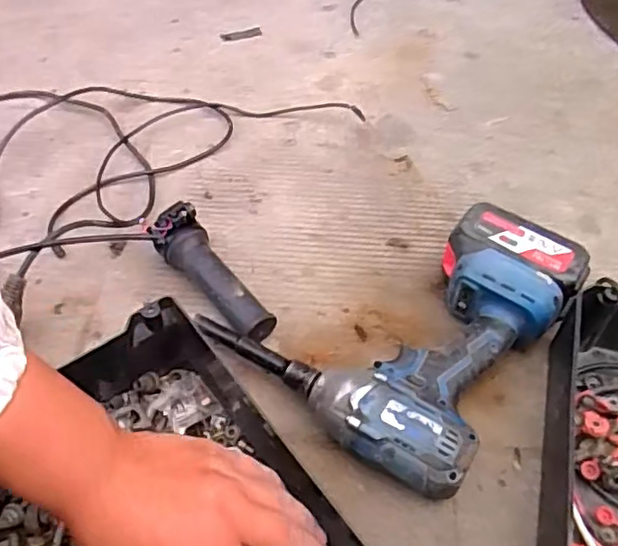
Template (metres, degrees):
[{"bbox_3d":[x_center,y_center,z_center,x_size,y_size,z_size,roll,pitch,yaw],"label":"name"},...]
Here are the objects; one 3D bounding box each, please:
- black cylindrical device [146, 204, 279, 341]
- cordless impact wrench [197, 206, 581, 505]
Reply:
[{"bbox_3d":[-0.084,0.006,0.556,0.043,0.063,0.134,-32,58,-25],"label":"black cylindrical device"},{"bbox_3d":[0.078,0.029,0.536,0.236,0.074,0.251,33,57,23],"label":"cordless impact wrench"}]

